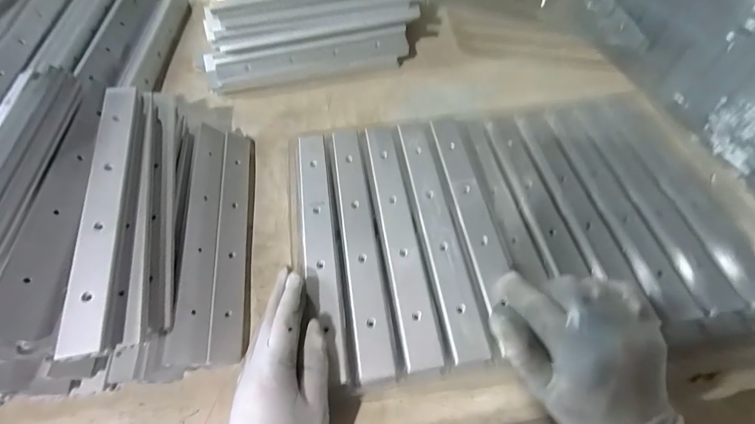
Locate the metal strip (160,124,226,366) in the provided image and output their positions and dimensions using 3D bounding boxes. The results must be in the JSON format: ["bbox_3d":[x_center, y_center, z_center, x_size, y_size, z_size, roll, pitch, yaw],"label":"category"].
[{"bbox_3d":[-0.171,0.017,0.351,0.010,0.037,0.243,-29,55,32],"label":"metal strip"}]

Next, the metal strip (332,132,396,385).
[{"bbox_3d":[-0.019,0.023,0.347,0.033,0.006,0.254,-7,59,-3],"label":"metal strip"}]

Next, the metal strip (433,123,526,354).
[{"bbox_3d":[0.098,0.005,0.359,0.042,0.013,0.250,-5,60,-2],"label":"metal strip"}]

